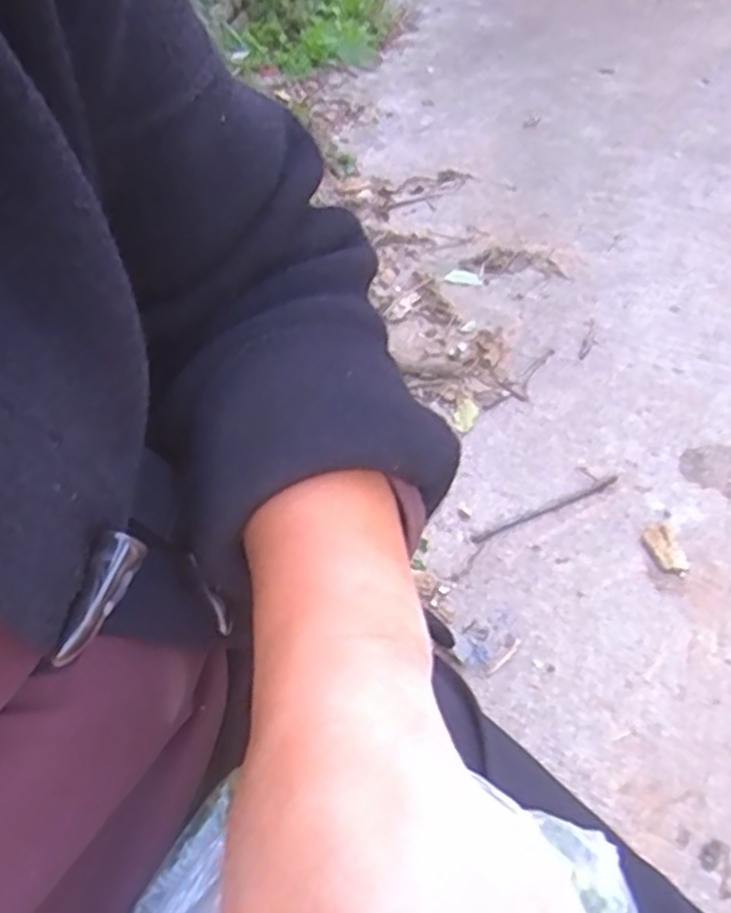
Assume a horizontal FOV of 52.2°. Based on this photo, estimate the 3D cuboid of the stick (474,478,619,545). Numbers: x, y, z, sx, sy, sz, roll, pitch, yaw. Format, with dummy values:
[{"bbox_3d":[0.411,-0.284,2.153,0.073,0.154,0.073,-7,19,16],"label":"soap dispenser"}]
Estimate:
[{"bbox_3d":[0.215,0.063,0.882,0.202,0.010,0.013,-21,50,-14],"label":"stick"}]

